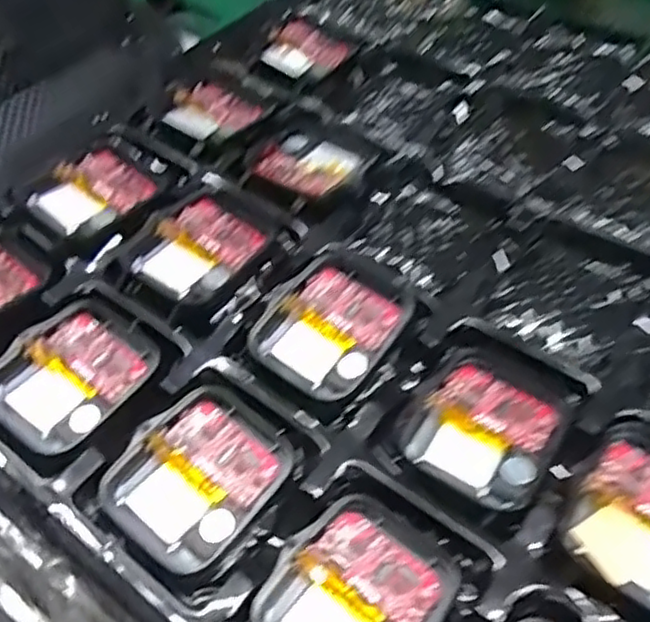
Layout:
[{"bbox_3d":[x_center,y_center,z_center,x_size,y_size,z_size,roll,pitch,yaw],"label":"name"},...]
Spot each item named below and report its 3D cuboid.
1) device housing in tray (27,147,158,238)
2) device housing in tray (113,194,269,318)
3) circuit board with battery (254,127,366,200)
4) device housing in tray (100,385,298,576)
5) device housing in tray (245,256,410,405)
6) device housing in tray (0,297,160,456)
[{"bbox_3d":[-0.079,-0.040,0.230,0.033,0.005,0.038,37,59,25],"label":"device housing in tray"},{"bbox_3d":[-0.041,-0.019,0.216,0.035,0.006,0.047,35,58,23],"label":"device housing in tray"},{"bbox_3d":[-0.006,-0.054,0.245,0.033,0.006,0.037,27,56,18],"label":"circuit board with battery"},{"bbox_3d":[-0.032,0.043,0.175,0.036,0.009,0.044,32,57,22],"label":"device housing in tray"},{"bbox_3d":[0.002,0.004,0.200,0.037,0.009,0.042,30,57,21],"label":"device housing in tray"},{"bbox_3d":[-0.072,0.017,0.192,0.036,0.007,0.044,25,55,17],"label":"device housing in tray"}]

